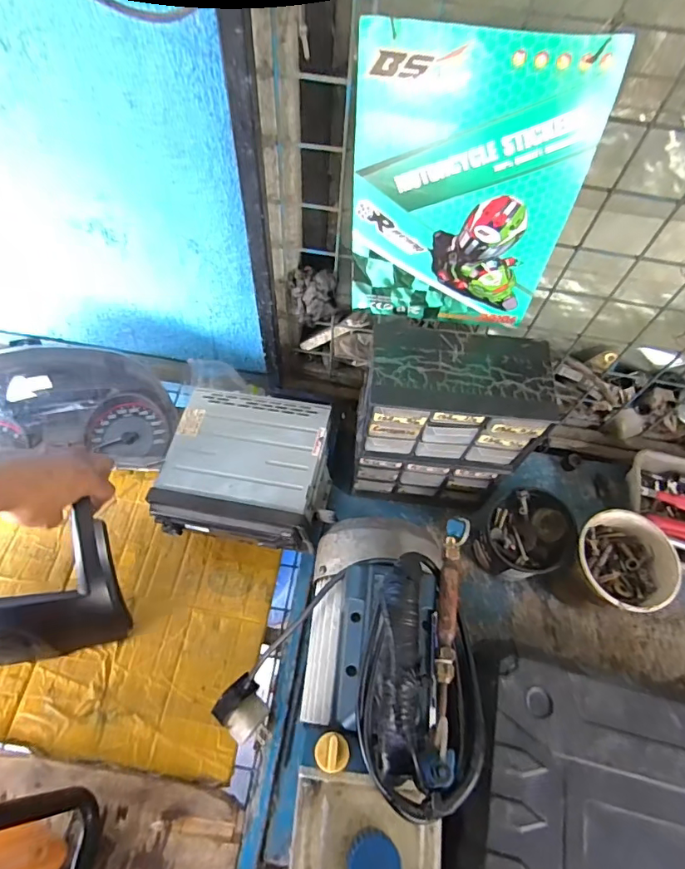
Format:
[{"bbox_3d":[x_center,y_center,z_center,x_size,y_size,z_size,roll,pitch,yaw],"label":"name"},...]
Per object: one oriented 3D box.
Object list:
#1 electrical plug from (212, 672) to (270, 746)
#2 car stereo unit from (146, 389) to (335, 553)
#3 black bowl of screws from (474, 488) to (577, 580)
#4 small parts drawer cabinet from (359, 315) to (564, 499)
[{"bbox_3d":[-0.105,0.289,0.515,0.049,0.038,0.051,42,68,17],"label":"electrical plug"},{"bbox_3d":[-0.109,0.038,0.582,0.190,0.069,0.174,10,62,1],"label":"car stereo unit"},{"bbox_3d":[0.217,0.126,0.596,0.109,0.081,0.094,-8,63,-8],"label":"black bowl of screws"},{"bbox_3d":[0.112,-0.013,0.565,0.173,0.226,0.099,8,62,0],"label":"small parts drawer cabinet"}]

